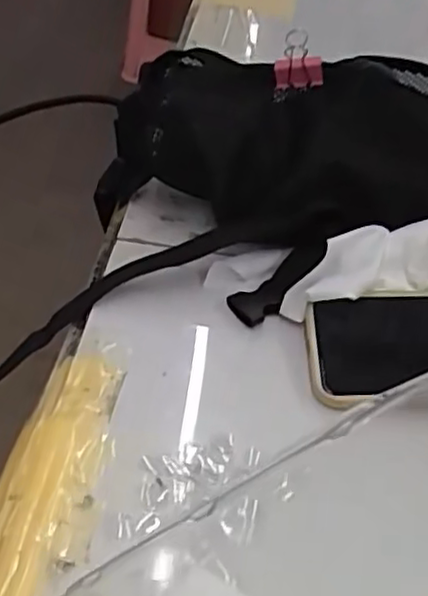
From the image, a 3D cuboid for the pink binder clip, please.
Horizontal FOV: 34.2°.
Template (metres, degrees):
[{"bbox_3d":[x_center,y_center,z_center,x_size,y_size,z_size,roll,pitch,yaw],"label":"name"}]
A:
[{"bbox_3d":[0.058,-0.157,0.477,0.032,0.049,0.013,4,43,0],"label":"pink binder clip"}]

